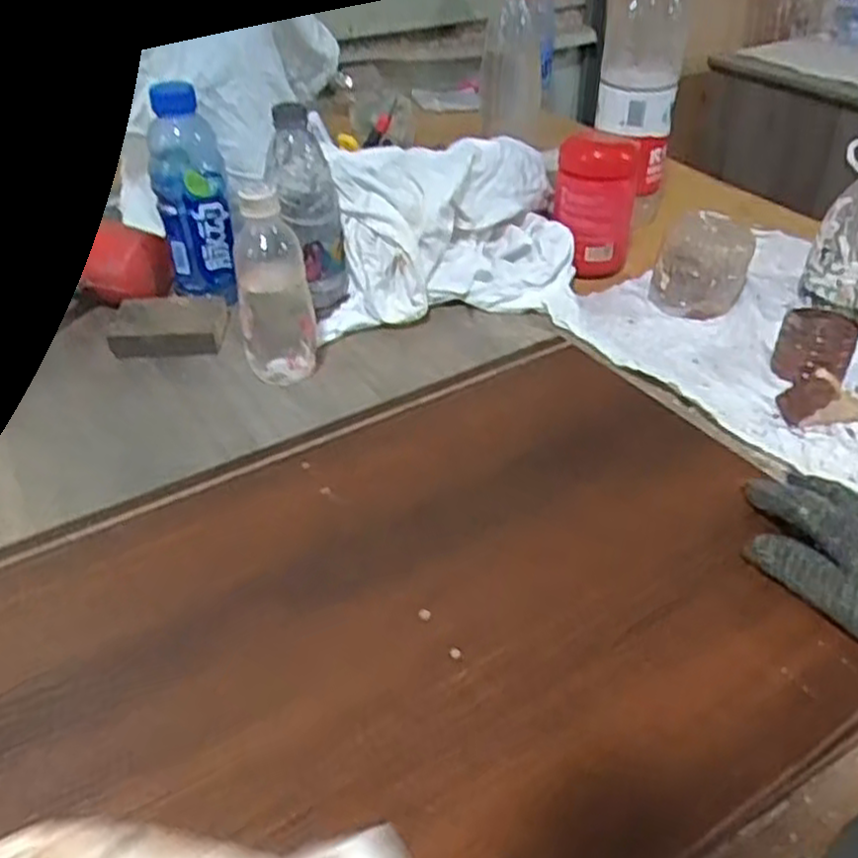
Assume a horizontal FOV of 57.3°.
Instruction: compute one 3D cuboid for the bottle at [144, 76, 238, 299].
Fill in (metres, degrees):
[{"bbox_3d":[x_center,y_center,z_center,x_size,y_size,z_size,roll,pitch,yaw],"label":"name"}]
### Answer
[{"bbox_3d":[-0.239,-0.238,0.792,0.073,0.187,0.069,4,37,10],"label":"bottle"}]

